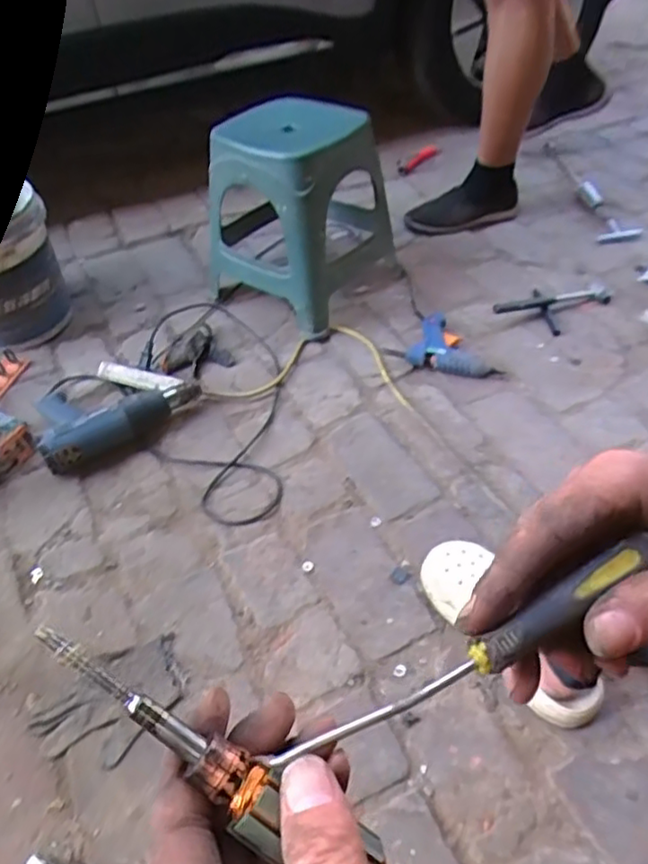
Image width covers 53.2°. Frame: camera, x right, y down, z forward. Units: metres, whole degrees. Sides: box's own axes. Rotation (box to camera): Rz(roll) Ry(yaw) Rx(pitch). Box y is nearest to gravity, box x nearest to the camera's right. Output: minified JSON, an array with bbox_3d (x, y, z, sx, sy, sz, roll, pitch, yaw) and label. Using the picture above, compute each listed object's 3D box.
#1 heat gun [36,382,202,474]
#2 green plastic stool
[{"bbox_3d":[-0.363,-0.053,1.132,0.271,0.073,0.210,-20,47,-16],"label":"heat gun"},{"bbox_3d":[-0.033,-0.458,1.307,0.304,0.366,0.334,30,54,30],"label":"green plastic stool"}]

